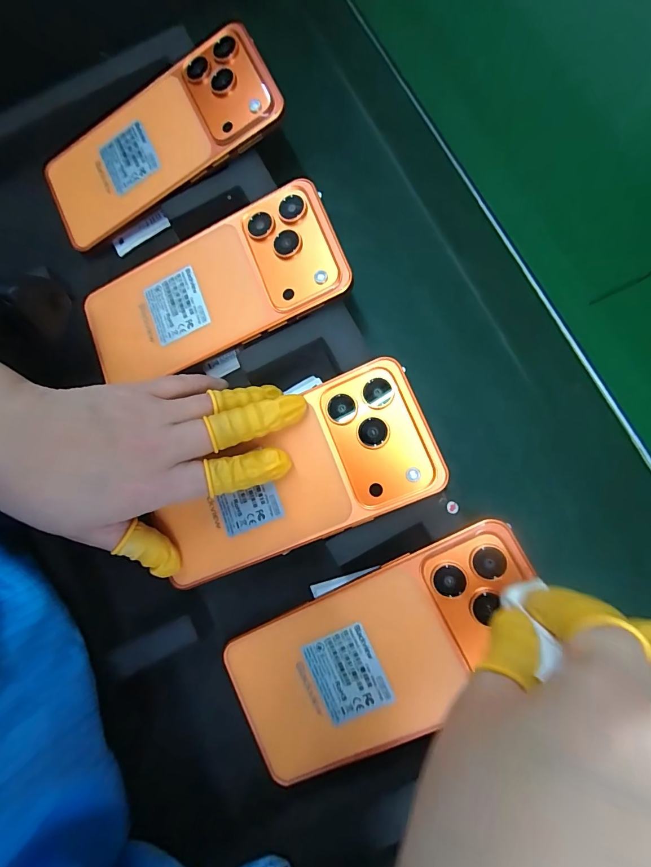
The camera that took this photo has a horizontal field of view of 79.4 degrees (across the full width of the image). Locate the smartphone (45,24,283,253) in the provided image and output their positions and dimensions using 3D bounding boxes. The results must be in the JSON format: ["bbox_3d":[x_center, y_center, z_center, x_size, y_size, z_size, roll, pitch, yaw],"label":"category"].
[{"bbox_3d":[-0.108,-0.188,0.256,0.160,0.017,0.072,-26,79,11],"label":"smartphone"}]

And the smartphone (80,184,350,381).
[{"bbox_3d":[-0.069,-0.083,0.234,0.160,0.011,0.073,-20,78,10],"label":"smartphone"}]

